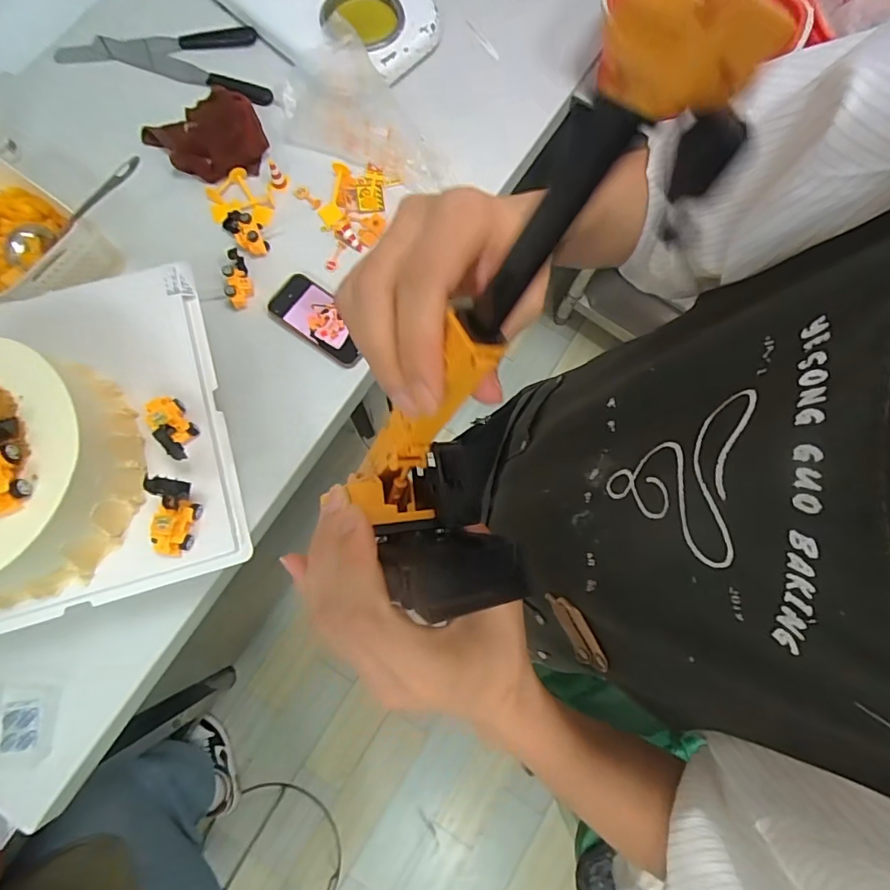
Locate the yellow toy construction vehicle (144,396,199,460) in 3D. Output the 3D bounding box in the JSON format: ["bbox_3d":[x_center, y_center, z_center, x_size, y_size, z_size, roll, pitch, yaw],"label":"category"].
[{"bbox_3d":[-0.273,-0.018,0.500,0.028,0.057,0.078,-36,80,-9],"label":"yellow toy construction vehicle"}]

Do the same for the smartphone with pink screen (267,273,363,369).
[{"bbox_3d":[-0.175,-0.177,0.707,0.153,0.011,0.077,36,78,7],"label":"smartphone with pink screen"}]

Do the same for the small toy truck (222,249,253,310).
[{"bbox_3d":[-0.292,-0.235,0.705,0.030,0.032,0.077,-11,77,-4],"label":"small toy truck"}]

